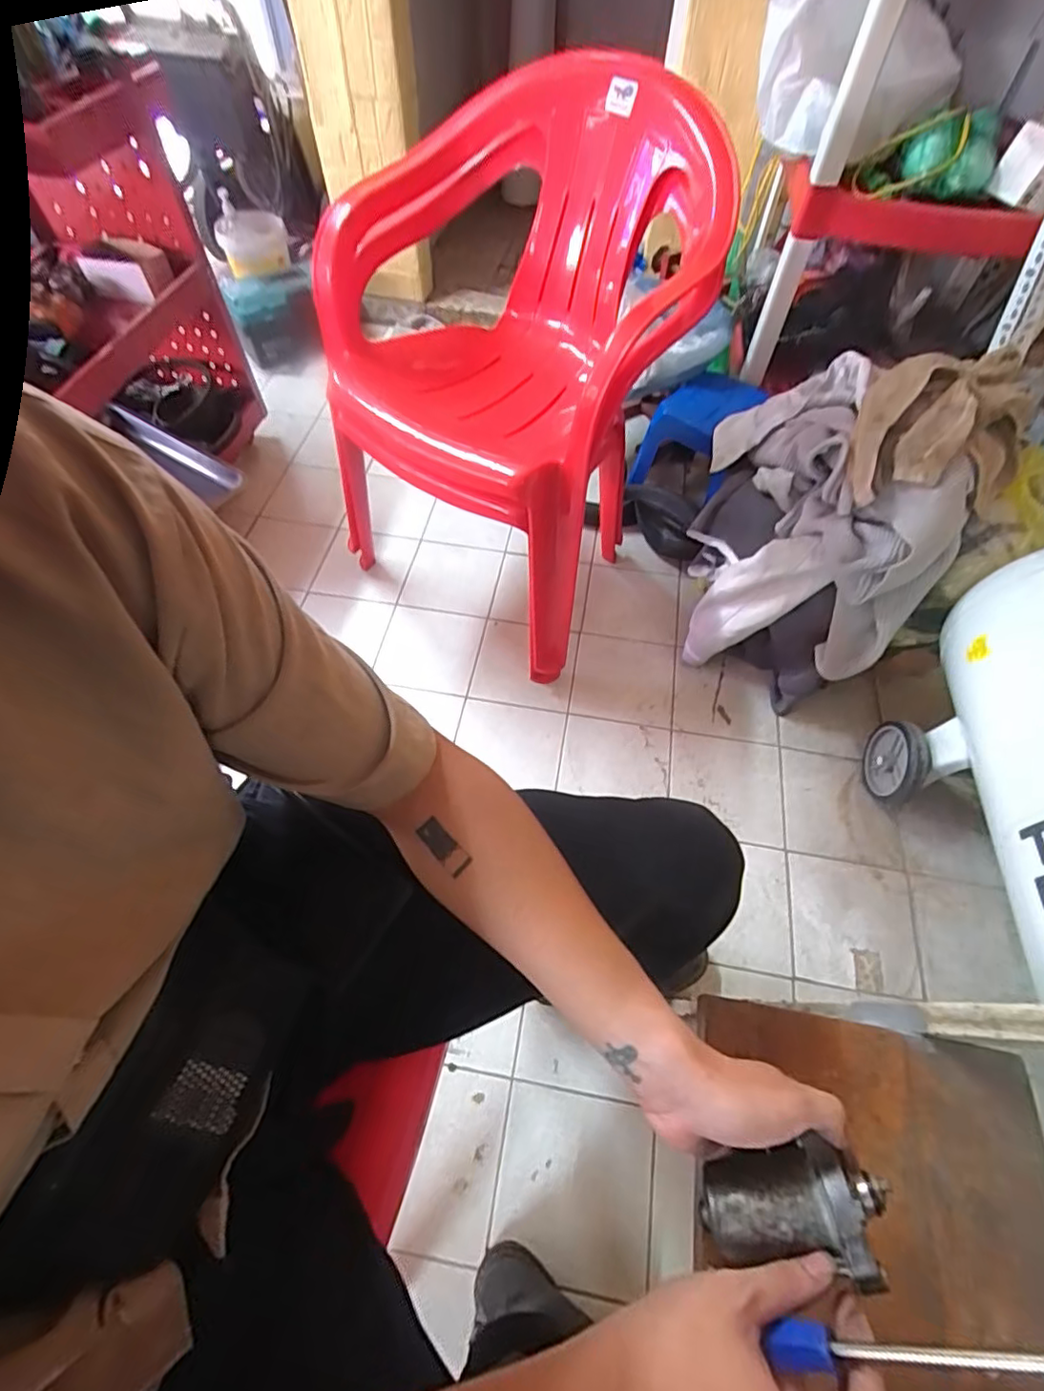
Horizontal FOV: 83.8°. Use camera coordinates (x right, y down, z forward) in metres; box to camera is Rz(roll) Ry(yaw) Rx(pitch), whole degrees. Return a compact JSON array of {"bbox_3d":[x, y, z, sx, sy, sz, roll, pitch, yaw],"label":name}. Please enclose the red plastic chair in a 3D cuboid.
[{"bbox_3d":[0.008,-0.537,0.995,0.540,0.707,0.552,33,64,17],"label":"red plastic chair"}]

